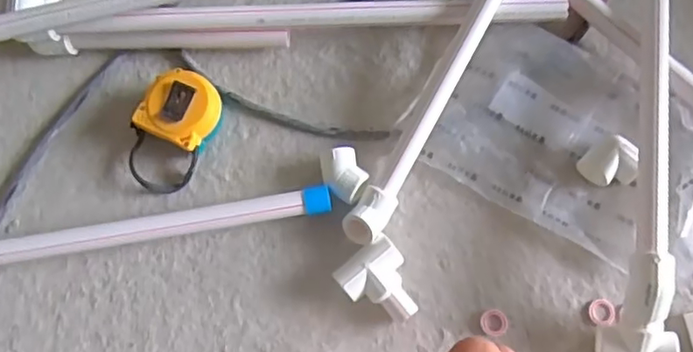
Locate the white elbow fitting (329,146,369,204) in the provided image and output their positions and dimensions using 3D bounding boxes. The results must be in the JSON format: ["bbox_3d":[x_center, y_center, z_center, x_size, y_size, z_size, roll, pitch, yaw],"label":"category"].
[{"bbox_3d":[0.003,0.001,0.495,0.030,0.026,0.045,4,74,3],"label":"white elbow fitting"}]

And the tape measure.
[{"bbox_3d":[-0.151,-0.039,0.508,0.060,0.042,0.099,26,76,9],"label":"tape measure"}]

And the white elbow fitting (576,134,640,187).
[{"bbox_3d":[0.217,-0.010,0.483,0.040,0.027,0.039,0,74,1],"label":"white elbow fitting"}]

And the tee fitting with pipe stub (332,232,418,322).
[{"bbox_3d":[0.030,0.088,0.473,0.053,0.030,0.062,-39,77,-9],"label":"tee fitting with pipe stub"}]

